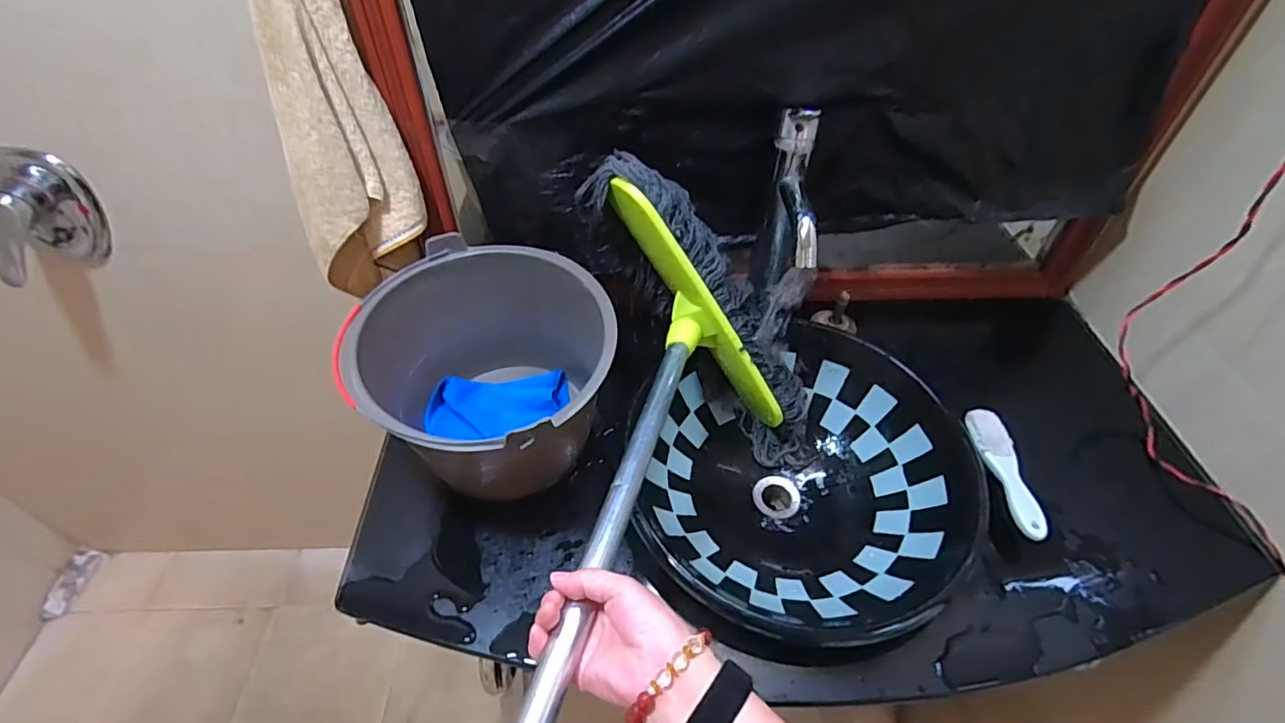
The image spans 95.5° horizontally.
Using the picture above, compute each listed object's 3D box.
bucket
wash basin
[{"bbox_3d":[-0.163,0.026,0.656,0.280,0.183,0.264,1,46,-1],"label":"bucket"},{"bbox_3d":[0.185,0.150,0.699,0.372,0.130,0.355,1,46,-1],"label":"wash basin"}]

